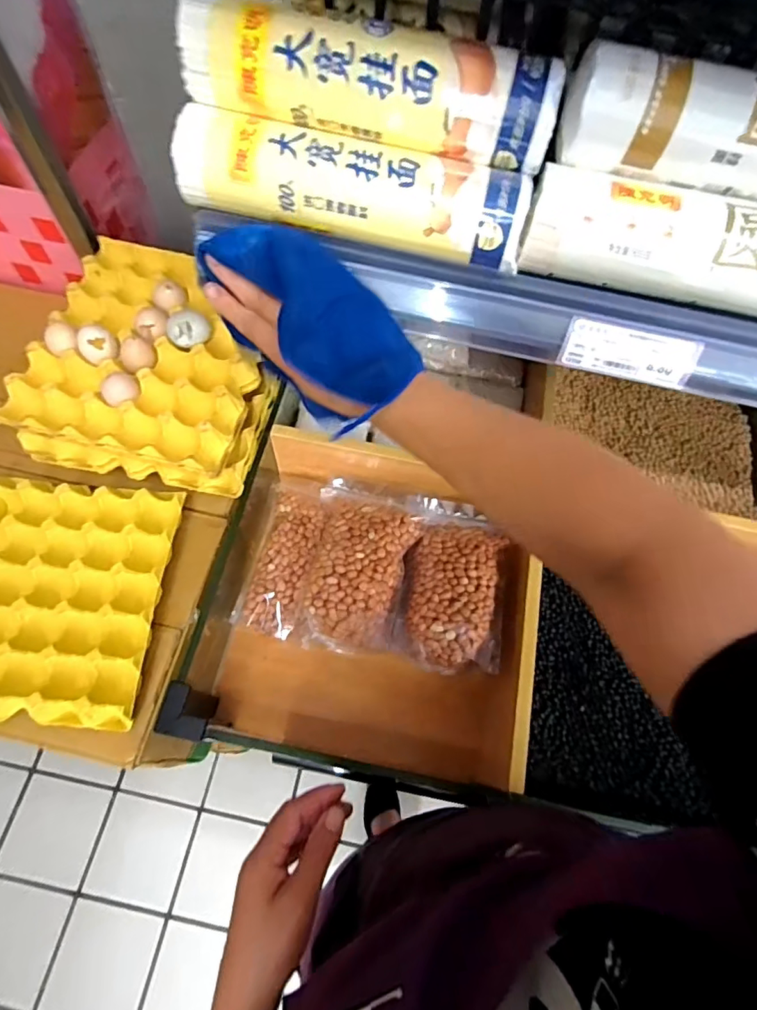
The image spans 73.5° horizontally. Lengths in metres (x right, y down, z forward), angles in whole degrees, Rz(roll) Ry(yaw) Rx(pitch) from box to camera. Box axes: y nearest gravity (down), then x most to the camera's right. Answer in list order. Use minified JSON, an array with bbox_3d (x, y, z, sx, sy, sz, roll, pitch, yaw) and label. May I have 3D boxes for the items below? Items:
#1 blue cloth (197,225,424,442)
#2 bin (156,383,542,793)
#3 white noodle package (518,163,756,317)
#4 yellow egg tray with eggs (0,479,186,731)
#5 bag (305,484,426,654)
[{"bbox_3d":[-0.048,-0.140,0.366,0.172,0.055,0.098,40,70,14],"label":"blue cloth"},{"bbox_3d":[-0.016,0.112,0.605,0.359,0.146,0.354,10,66,2],"label":"bin"},{"bbox_3d":[0.224,-0.172,0.344,0.245,0.052,0.054,11,66,2],"label":"white noodle package"},{"bbox_3d":[-0.405,0.103,0.598,0.291,0.044,0.280,4,65,-1],"label":"yellow egg tray with eggs"},{"bbox_3d":[-0.016,0.062,0.578,0.124,0.059,0.199,6,65,0],"label":"bag"}]

